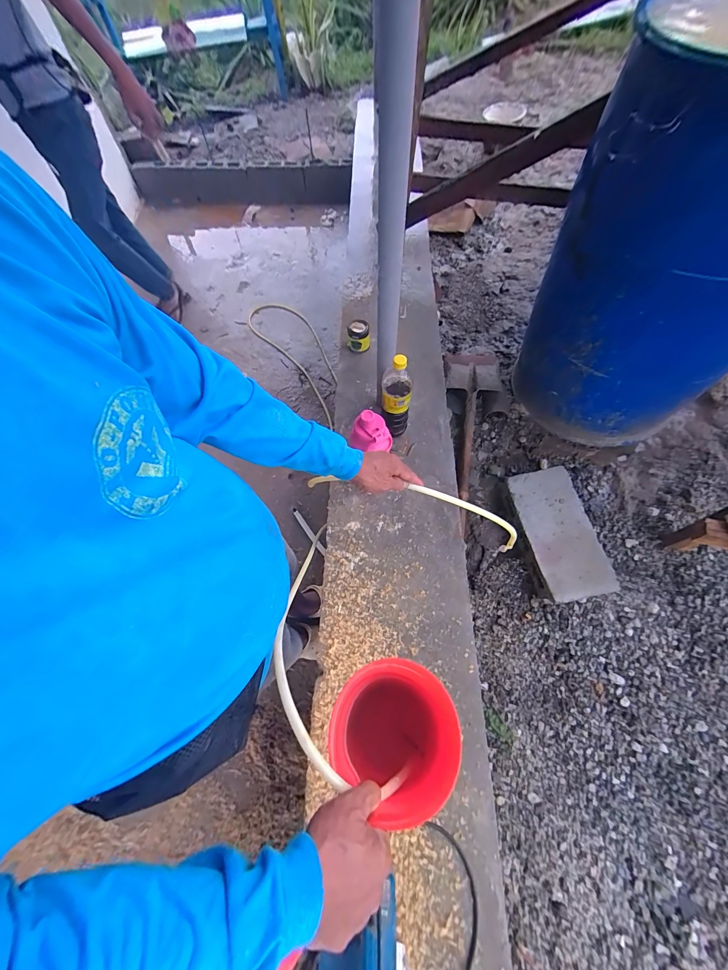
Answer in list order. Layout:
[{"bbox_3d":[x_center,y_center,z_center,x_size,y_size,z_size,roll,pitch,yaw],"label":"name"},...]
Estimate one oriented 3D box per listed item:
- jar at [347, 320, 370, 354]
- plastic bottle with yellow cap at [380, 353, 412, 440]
[{"bbox_3d":[-0.018,-0.495,1.110,0.072,0.092,0.066,-1,65,1],"label":"jar"},{"bbox_3d":[0.084,-0.225,0.874,0.079,0.279,0.068,3,65,3],"label":"plastic bottle with yellow cap"}]

